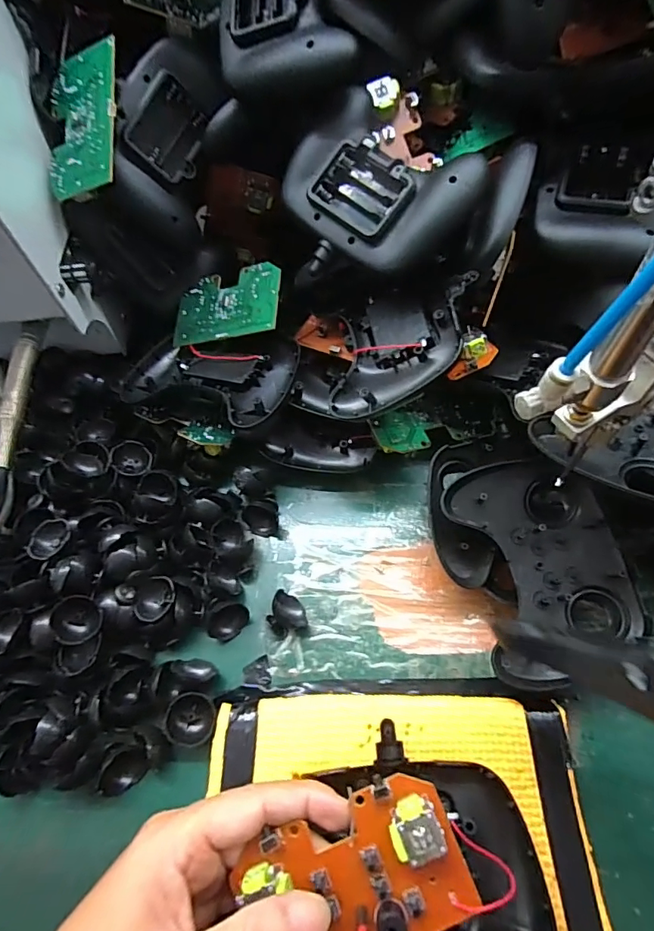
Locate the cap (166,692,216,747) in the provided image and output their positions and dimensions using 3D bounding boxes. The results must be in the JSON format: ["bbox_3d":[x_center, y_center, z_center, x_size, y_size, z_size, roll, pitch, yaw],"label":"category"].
[{"bbox_3d":[-0.076,0.146,0.277,0.024,0.022,0.027,5,62,6],"label":"cap"}]

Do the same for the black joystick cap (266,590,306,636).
[{"bbox_3d":[-0.026,0.093,0.304,0.022,0.019,0.024,-2,62,3],"label":"black joystick cap"}]

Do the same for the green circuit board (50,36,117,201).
[{"bbox_3d":[-0.152,-0.214,0.301,0.052,0.006,0.089,-2,86,23],"label":"green circuit board"}]

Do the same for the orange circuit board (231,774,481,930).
[{"bbox_3d":[0.012,0.165,0.192,0.086,0.024,0.053,-22,62,-8],"label":"orange circuit board"}]

